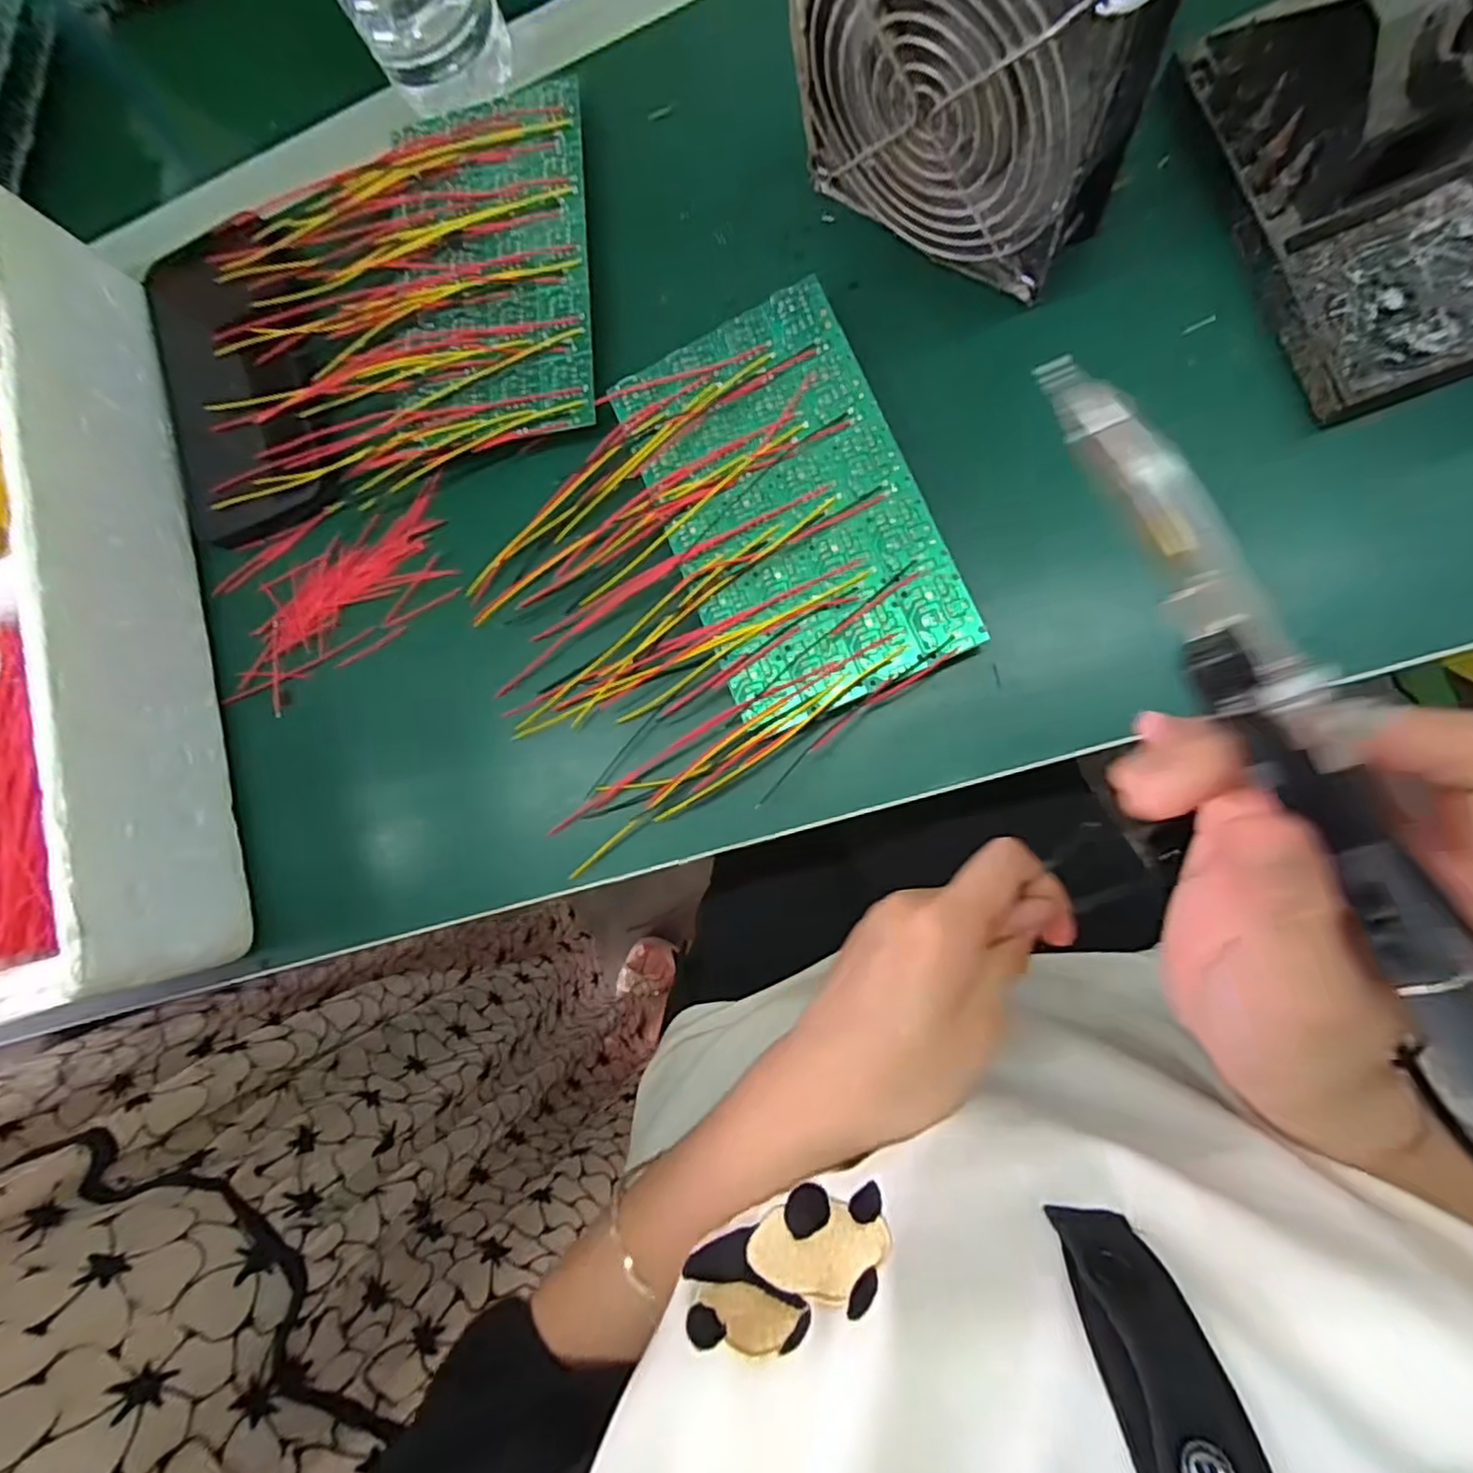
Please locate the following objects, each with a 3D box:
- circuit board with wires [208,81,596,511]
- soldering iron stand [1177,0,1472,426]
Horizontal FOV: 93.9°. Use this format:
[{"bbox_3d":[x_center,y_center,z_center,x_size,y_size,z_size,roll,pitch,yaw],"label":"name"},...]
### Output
[{"bbox_3d":[-0.167,-0.213,0.339,0.199,0.019,0.173,-6,81,11],"label":"circuit board with wires"},{"bbox_3d":[0.228,-0.200,0.235,0.077,0.074,0.150,-18,82,10],"label":"soldering iron stand"}]

